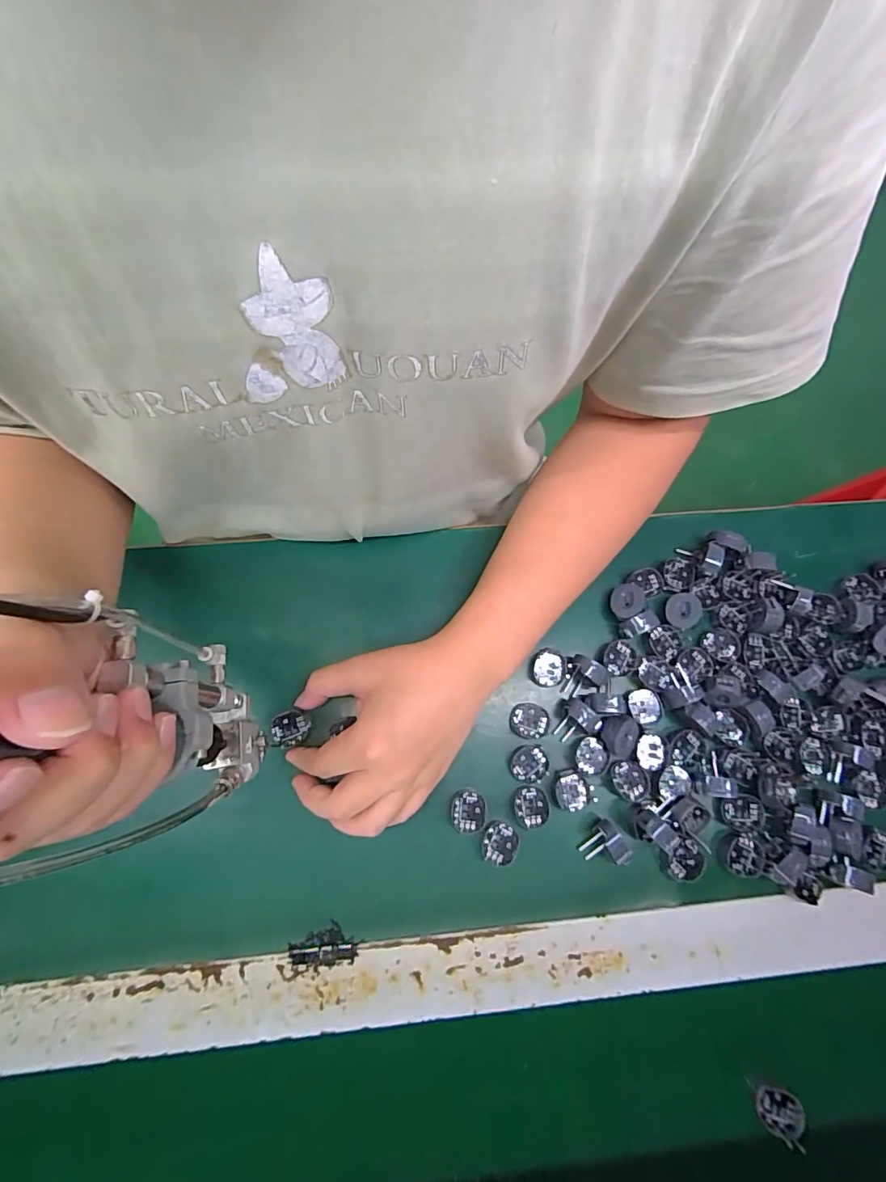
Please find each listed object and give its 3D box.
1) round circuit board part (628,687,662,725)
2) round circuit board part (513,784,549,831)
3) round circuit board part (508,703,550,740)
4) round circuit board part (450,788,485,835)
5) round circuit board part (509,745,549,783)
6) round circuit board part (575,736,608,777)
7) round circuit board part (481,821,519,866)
[{"bbox_3d":[0.154,0.088,0.371,0.027,0.005,0.026,2,76,-2],"label":"round circuit board part"},{"bbox_3d":[0.063,0.155,0.351,0.025,0.006,0.030,-2,76,-3],"label":"round circuit board part"},{"bbox_3d":[0.065,0.099,0.368,0.027,0.010,0.025,0,76,-3],"label":"round circuit board part"},{"bbox_3d":[0.018,0.158,0.348,0.024,0.007,0.029,7,76,-1],"label":"round circuit board part"},{"bbox_3d":[0.063,0.127,0.359,0.028,0.007,0.025,-2,76,-3],"label":"round circuit board part"},{"bbox_3d":[0.110,0.122,0.361,0.022,0.008,0.028,-4,76,-4],"label":"round circuit board part"},{"bbox_3d":[0.041,0.178,0.344,0.025,0.006,0.027,1,76,-3],"label":"round circuit board part"}]

